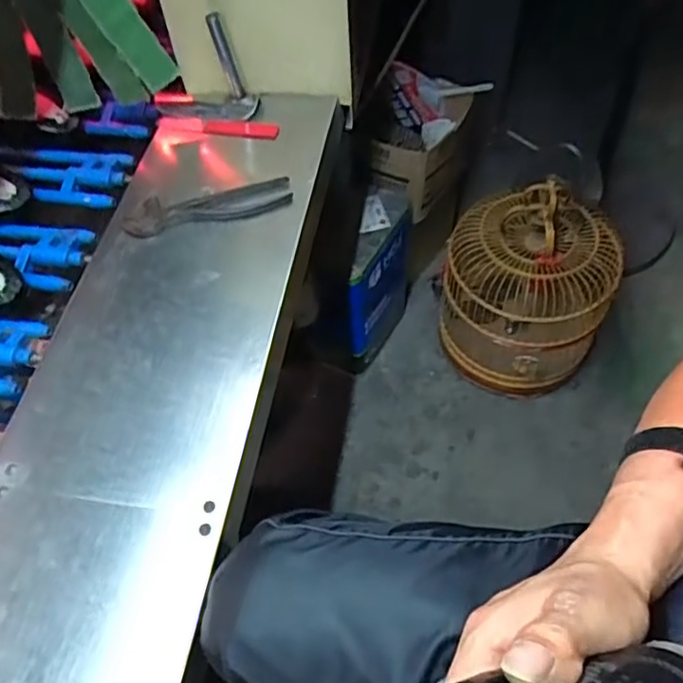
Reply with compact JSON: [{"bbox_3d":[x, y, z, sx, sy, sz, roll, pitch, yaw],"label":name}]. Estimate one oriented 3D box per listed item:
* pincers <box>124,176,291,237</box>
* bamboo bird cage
[{"bbox_3d":[-0.155,-0.157,0.736,0.195,0.026,0.051,-16,57,-8],"label":"pincers"},{"bbox_3d":[0.387,-0.112,1.327,0.332,0.413,0.293,24,61,17],"label":"bamboo bird cage"}]

